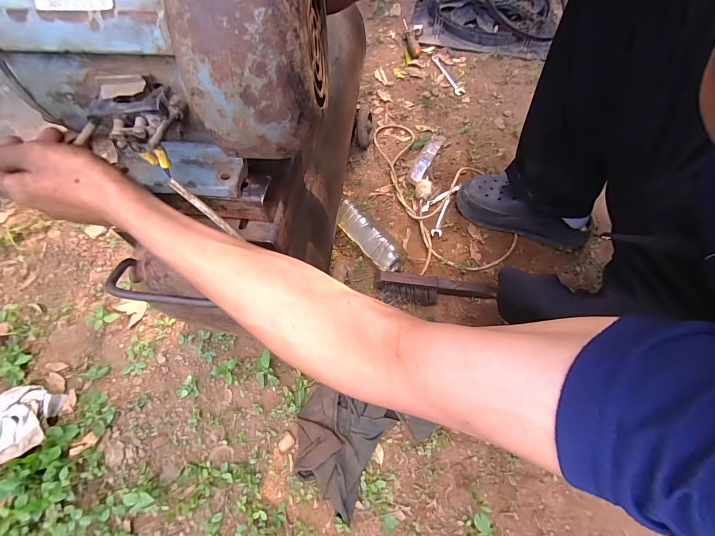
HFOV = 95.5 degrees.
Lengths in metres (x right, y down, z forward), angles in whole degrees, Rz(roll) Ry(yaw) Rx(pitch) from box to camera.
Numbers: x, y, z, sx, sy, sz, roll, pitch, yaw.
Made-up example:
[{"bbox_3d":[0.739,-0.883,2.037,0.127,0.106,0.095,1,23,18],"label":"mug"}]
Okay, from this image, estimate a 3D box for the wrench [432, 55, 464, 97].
[{"bbox_3d":[0.272,-0.583,0.975,0.029,0.011,0.203,-14,66,-9],"label":"wrench"}]

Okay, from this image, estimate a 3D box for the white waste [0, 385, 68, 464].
[{"bbox_3d":[-0.545,0.242,0.496,0.140,0.049,0.116,-10,65,-7],"label":"white waste"}]

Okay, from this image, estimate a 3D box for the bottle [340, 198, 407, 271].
[{"bbox_3d":[0.019,-0.068,0.664,0.062,0.071,0.187,-34,70,-17],"label":"bottle"}]

